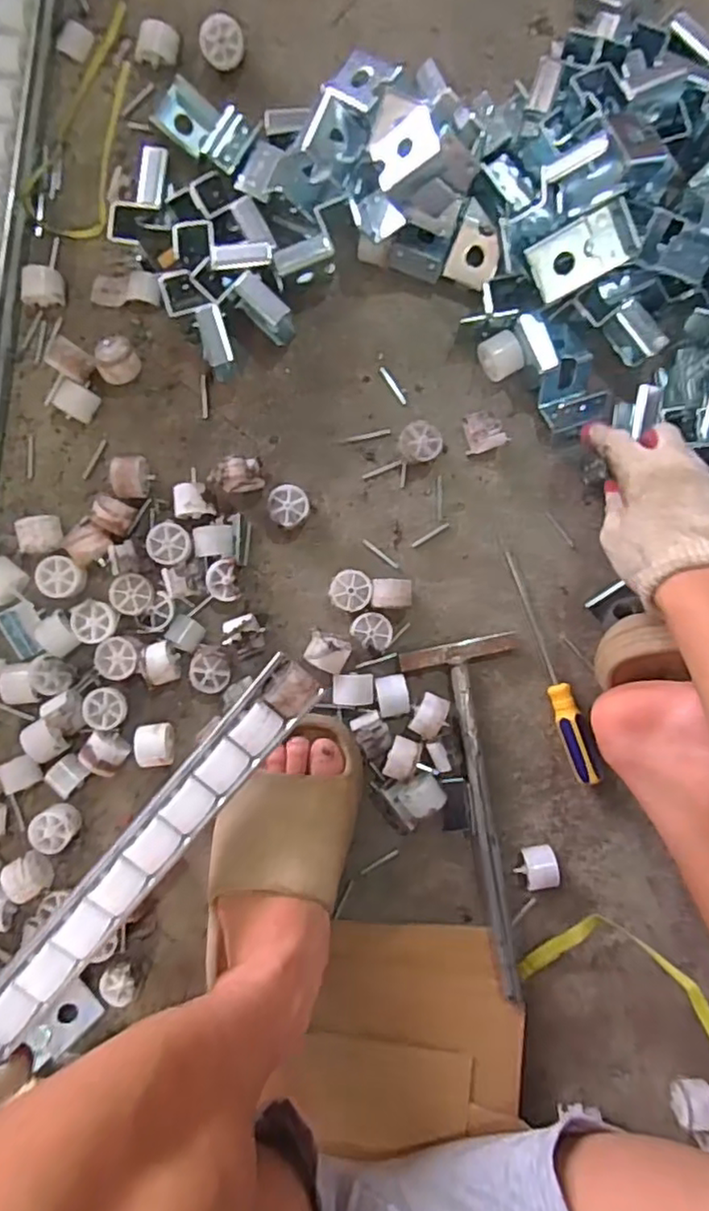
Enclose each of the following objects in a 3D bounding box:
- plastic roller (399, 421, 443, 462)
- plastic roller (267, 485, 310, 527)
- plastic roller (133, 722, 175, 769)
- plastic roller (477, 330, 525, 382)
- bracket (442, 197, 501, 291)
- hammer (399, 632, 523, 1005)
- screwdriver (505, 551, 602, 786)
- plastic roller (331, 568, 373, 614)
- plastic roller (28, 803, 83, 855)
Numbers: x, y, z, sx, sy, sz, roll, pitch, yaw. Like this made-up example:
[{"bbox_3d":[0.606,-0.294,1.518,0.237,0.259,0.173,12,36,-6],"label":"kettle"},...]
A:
[{"bbox_3d":[0.057,-0.140,0.559,0.035,0.021,0.034,0,90,1],"label":"plastic roller"},{"bbox_3d":[-0.056,-0.086,0.557,0.034,0.027,0.035,0,90,1],"label":"plastic roller"},{"bbox_3d":[-0.167,0.116,0.546,0.027,0.028,0.035,-9,90,1],"label":"plastic roller"},{"bbox_3d":[0.125,-0.214,0.556,0.031,0.025,0.036,-21,90,1],"label":"plastic roller"},{"bbox_3d":[0.107,-0.302,0.548,0.043,0.028,0.058,28,120,10],"label":"bracket"},{"bbox_3d":[0.118,0.177,0.550,0.097,0.034,0.295,-12,90,1],"label":"hammer"},{"bbox_3d":[0.170,0.054,0.555,0.020,0.024,0.205,-18,90,1],"label":"screwdriver"},{"bbox_3d":[-0.003,-0.013,0.557,0.034,0.024,0.035,3,90,1],"label":"plastic roller"},{"bbox_3d":[-0.255,0.189,0.553,0.040,0.023,0.034,-42,90,0],"label":"plastic roller"}]

